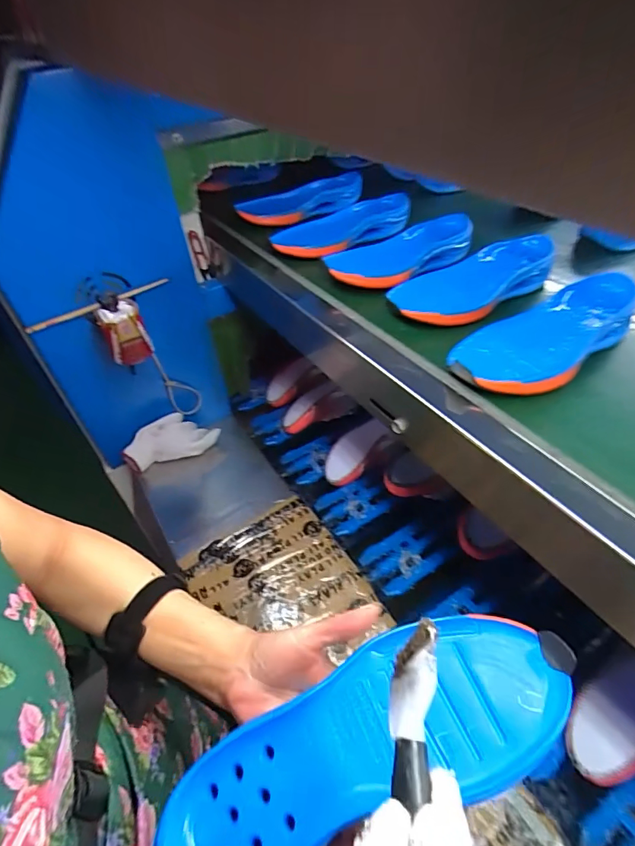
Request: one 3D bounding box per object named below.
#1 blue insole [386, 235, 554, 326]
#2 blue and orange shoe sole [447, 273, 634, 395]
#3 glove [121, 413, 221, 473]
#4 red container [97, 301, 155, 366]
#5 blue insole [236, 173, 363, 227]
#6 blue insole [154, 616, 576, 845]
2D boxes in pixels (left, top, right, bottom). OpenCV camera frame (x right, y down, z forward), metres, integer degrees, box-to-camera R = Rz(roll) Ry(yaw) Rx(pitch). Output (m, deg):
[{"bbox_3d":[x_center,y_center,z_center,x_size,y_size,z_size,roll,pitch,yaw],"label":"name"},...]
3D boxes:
[{"bbox_3d":[0.198,-0.188,0.555,0.234,0.034,0.116,-31,52,-24],"label":"blue insole"},{"bbox_3d":[0.255,-0.095,0.461,0.248,0.030,0.096,-24,49,-19],"label":"blue and orange shoe sole"},{"bbox_3d":[-0.300,0.034,0.883,0.188,0.092,0.039,-18,15,-10],"label":"glove"},{"bbox_3d":[-0.313,-0.147,0.705,0.063,0.086,0.055,-24,49,-19],"label":"red container"},{"bbox_3d":[-0.031,-0.403,0.785,0.239,0.039,0.101,-15,47,-11],"label":"blue insole"},{"bbox_3d":[0.033,0.196,0.271,0.258,0.019,0.091,-23,48,-4],"label":"blue insole"}]

